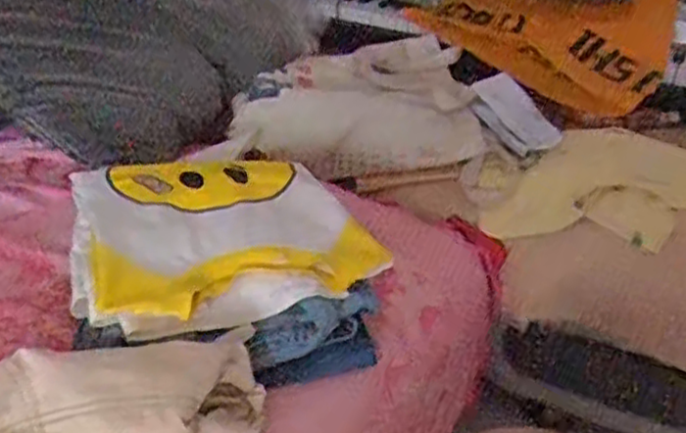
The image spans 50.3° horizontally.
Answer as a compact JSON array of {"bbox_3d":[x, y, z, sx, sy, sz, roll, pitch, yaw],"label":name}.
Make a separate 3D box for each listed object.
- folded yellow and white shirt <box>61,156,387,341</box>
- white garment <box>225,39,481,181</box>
[{"bbox_3d":[-0.117,0.010,0.682,0.265,0.043,0.235,-10,34,-18],"label":"folded yellow and white shirt"},{"bbox_3d":[0.014,-0.162,1.029,0.331,0.093,0.263,-2,32,-6],"label":"white garment"}]

